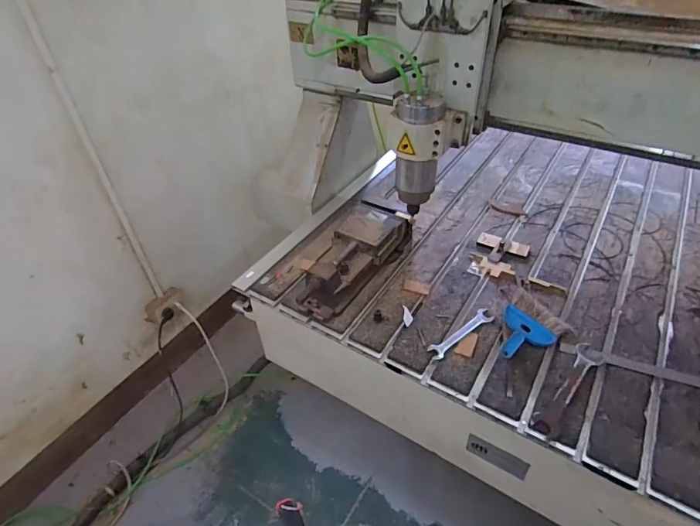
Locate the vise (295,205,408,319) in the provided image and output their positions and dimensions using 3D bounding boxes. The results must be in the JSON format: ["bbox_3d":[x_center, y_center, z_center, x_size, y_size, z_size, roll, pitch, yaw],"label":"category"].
[{"bbox_3d":[0.005,-0.015,1.110,0.138,0.108,0.391,26,48,30],"label":"vise"}]

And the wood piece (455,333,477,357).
[{"bbox_3d":[0.256,0.176,0.959,0.035,0.004,0.067,16,44,21],"label":"wood piece"}]

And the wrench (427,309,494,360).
[{"bbox_3d":[0.249,0.155,0.980,0.188,0.004,0.039,-29,47,-27],"label":"wrench"}]

